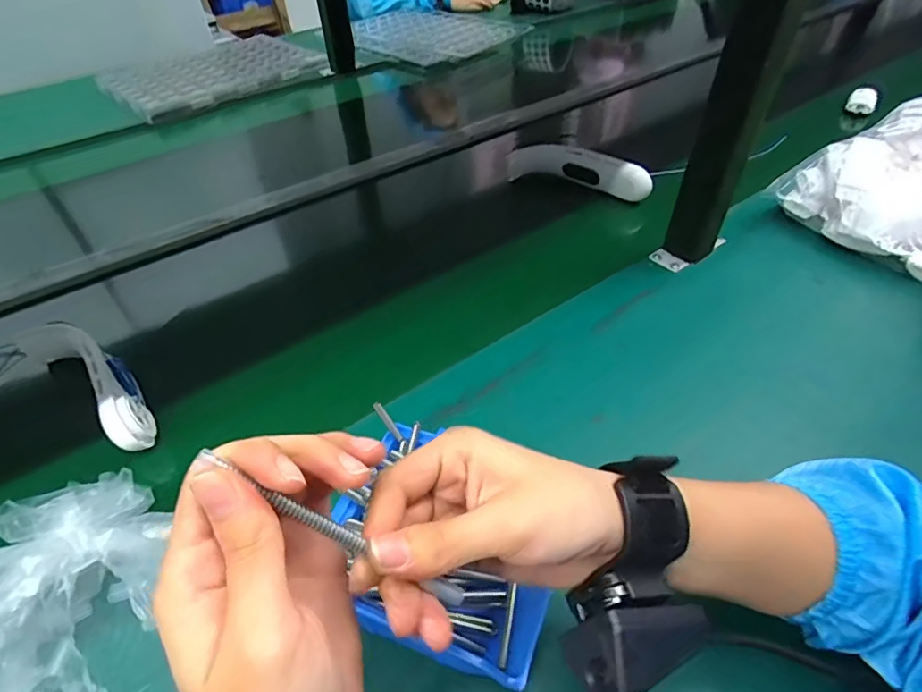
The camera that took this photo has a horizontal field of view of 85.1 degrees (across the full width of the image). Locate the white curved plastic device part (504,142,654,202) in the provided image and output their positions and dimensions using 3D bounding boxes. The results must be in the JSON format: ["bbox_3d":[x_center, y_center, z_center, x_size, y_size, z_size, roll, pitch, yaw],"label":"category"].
[{"bbox_3d":[0.169,-0.248,0.727,0.205,0.070,0.036,18,49,18],"label":"white curved plastic device part"}]

